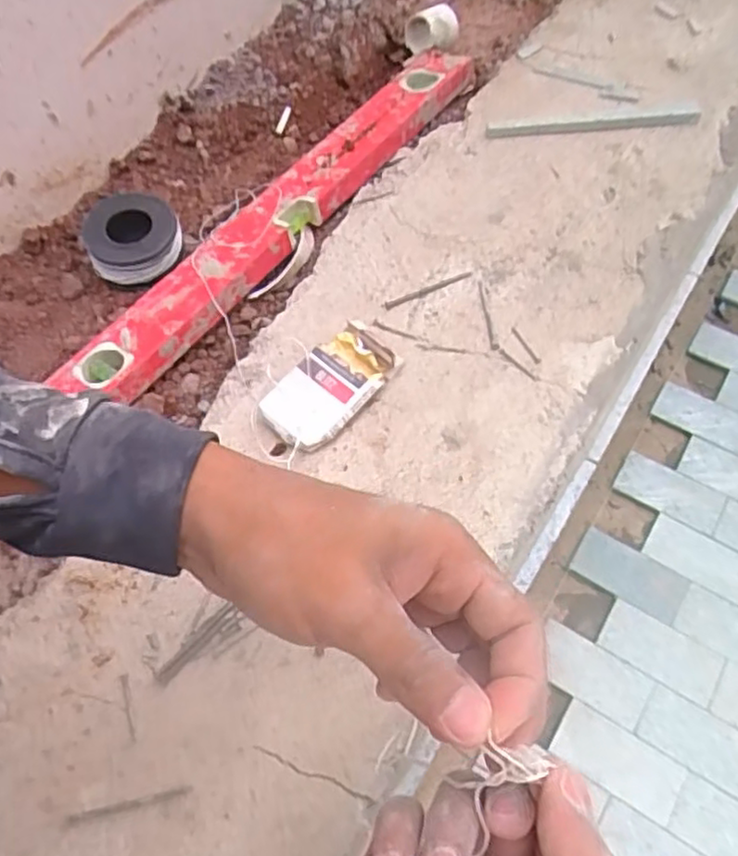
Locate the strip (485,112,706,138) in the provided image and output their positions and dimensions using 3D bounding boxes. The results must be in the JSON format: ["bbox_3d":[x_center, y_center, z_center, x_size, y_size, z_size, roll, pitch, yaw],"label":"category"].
[{"bbox_3d":[0.212,-0.291,0.644,0.196,0.007,0.016,-1,61,3],"label":"strip"}]

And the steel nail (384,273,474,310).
[{"bbox_3d":[0.050,-0.116,0.567,0.080,0.004,0.006,-22,60,-10],"label":"steel nail"}]

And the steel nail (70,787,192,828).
[{"bbox_3d":[-0.140,0.220,0.394,0.073,0.004,0.006,-12,59,-4],"label":"steel nail"}]

